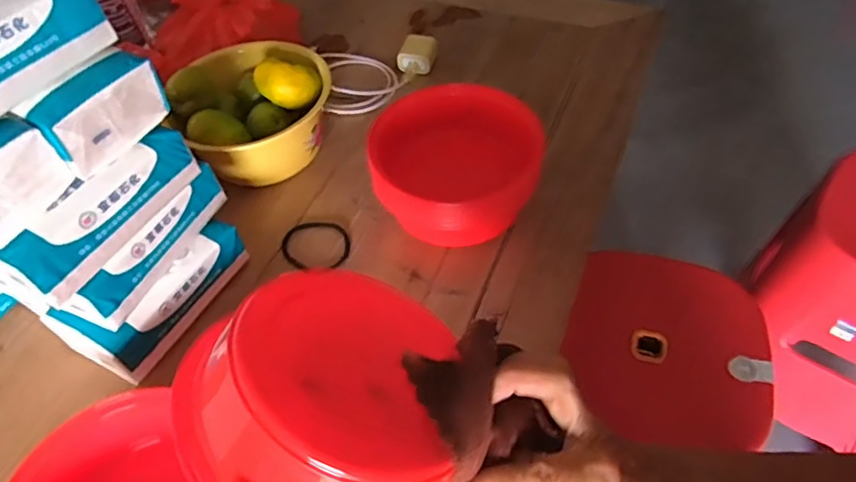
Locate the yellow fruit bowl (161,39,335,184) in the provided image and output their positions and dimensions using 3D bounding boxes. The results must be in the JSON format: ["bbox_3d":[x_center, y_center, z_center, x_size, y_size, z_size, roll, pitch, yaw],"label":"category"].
[{"bbox_3d":[-0.190,-0.141,0.670,0.135,0.107,0.181,27,60,24],"label":"yellow fruit bowl"}]

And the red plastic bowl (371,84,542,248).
[{"bbox_3d":[0.030,-0.074,0.607,0.160,0.088,0.163,-3,52,4],"label":"red plastic bowl"}]

